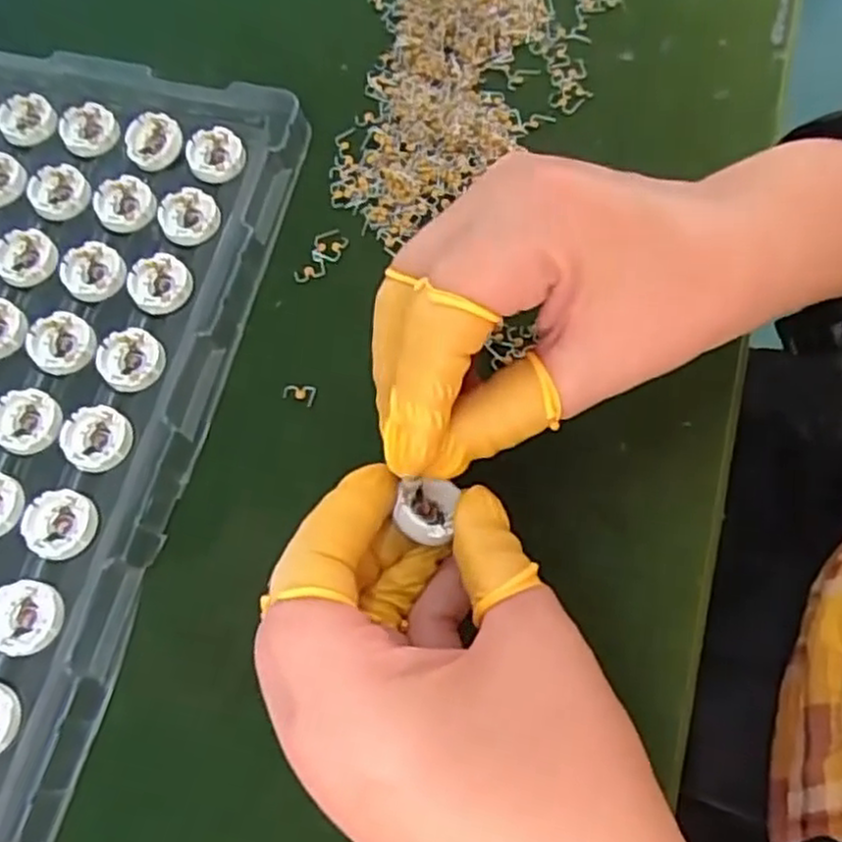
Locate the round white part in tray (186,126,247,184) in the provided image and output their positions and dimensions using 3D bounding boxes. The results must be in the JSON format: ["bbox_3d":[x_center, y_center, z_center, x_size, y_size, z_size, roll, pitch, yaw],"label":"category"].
[{"bbox_3d":[-0.083,-0.109,0.305,0.023,0.006,0.023,0,69,0],"label":"round white part in tray"}]

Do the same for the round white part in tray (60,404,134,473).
[{"bbox_3d":[-0.114,0.006,0.262,0.023,0.004,0.024,0,69,0],"label":"round white part in tray"}]

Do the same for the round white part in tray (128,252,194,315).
[{"bbox_3d":[-0.099,-0.052,0.283,0.023,0.004,0.023,0,69,0],"label":"round white part in tray"}]

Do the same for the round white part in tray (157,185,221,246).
[{"bbox_3d":[-0.091,-0.081,0.294,0.024,0.004,0.023,5,69,2],"label":"round white part in tray"}]

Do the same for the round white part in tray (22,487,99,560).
[{"bbox_3d":[-0.122,0.034,0.250,0.023,0.004,0.023,0,69,0],"label":"round white part in tray"}]

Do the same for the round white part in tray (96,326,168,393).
[{"bbox_3d":[-0.106,-0.023,0.272,0.023,0.004,0.024,0,69,0],"label":"round white part in tray"}]

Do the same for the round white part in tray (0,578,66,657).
[{"bbox_3d":[-0.128,0.063,0.240,0.023,0.004,0.023,0,69,0],"label":"round white part in tray"}]

